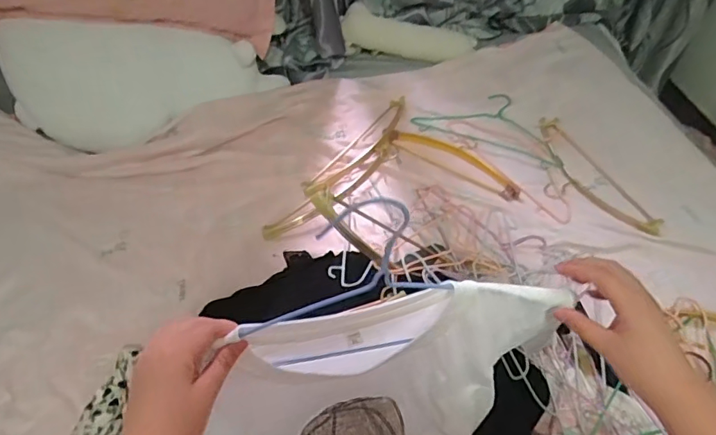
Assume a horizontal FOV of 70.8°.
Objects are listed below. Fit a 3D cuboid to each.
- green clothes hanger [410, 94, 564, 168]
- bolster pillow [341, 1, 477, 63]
[{"bbox_3d":[0.341,-0.239,1.271,0.377,0.025,0.198,22,58,21],"label":"green clothes hanger"},{"bbox_3d":[0.137,-0.500,1.362,0.353,0.080,0.100,10,54,9],"label":"bolster pillow"}]

